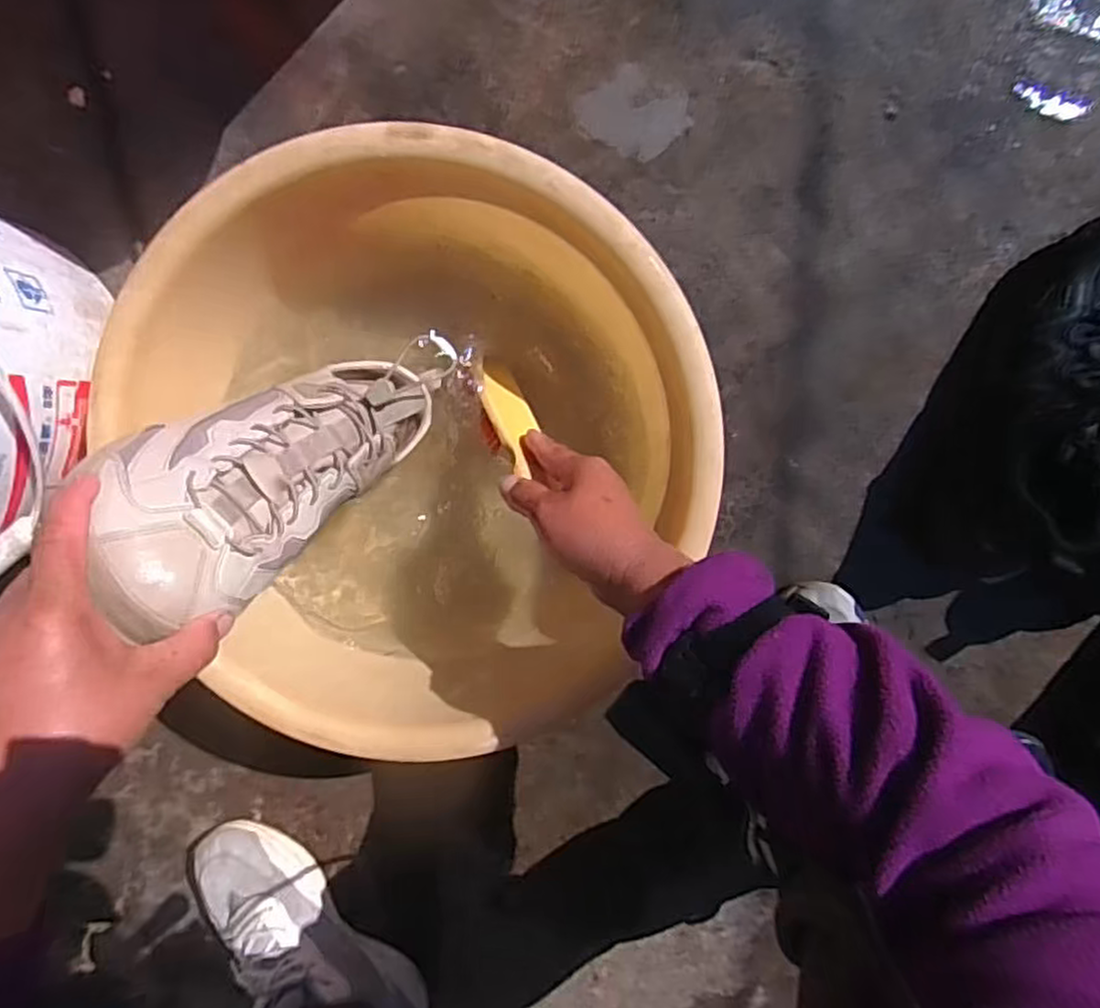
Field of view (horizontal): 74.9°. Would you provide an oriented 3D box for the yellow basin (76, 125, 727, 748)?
[{"bbox_3d":[-0.079,-0.045,0.530,0.361,0.155,0.381,0,98,2],"label":"yellow basin"}]

